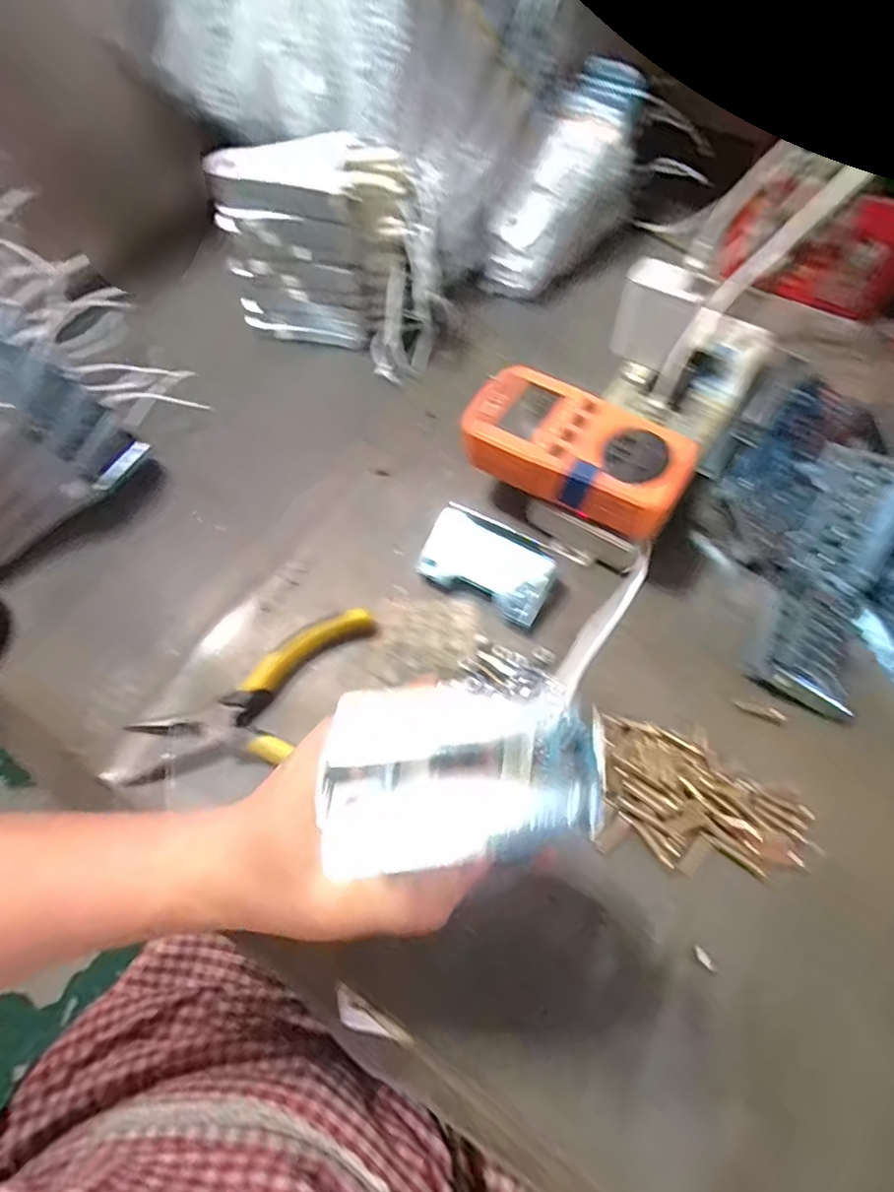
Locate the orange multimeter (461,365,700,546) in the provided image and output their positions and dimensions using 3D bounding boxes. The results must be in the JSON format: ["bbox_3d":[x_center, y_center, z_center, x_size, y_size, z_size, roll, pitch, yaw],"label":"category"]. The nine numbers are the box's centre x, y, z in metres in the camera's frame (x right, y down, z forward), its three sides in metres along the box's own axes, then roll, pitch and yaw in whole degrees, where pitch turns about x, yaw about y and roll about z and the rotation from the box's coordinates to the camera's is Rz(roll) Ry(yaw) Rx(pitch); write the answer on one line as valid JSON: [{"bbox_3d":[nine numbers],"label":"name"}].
[{"bbox_3d":[0.074,-0.087,0.342,0.132,0.025,0.076,28,67,16],"label":"orange multimeter"}]

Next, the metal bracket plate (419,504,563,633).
[{"bbox_3d":[0.026,-0.020,0.364,0.081,0.008,0.052,28,87,9],"label":"metal bracket plate"}]

